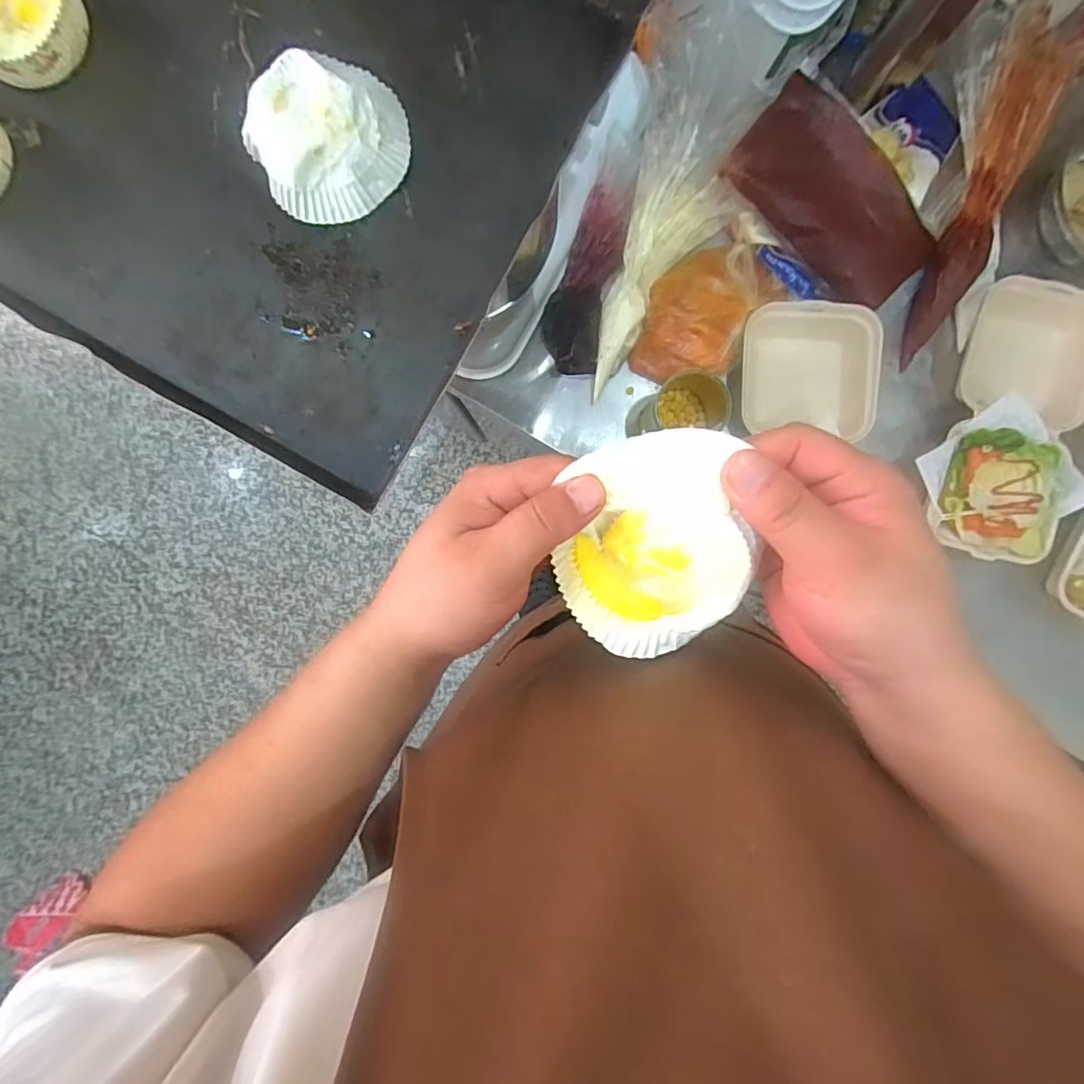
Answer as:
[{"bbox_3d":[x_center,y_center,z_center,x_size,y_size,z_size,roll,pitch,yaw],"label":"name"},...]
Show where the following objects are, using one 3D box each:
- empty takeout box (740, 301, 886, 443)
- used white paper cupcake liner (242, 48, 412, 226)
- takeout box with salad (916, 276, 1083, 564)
[{"bbox_3d":[0.302,-0.190,0.620,0.154,0.041,0.147,6,91,1],"label":"empty takeout box"},{"bbox_3d":[-0.153,-0.289,0.385,0.106,0.034,0.107,0,91,1],"label":"used white paper cupcake liner"},{"bbox_3d":[0.535,-0.138,0.627,0.166,0.079,0.309,19,91,1],"label":"takeout box with salad"}]

